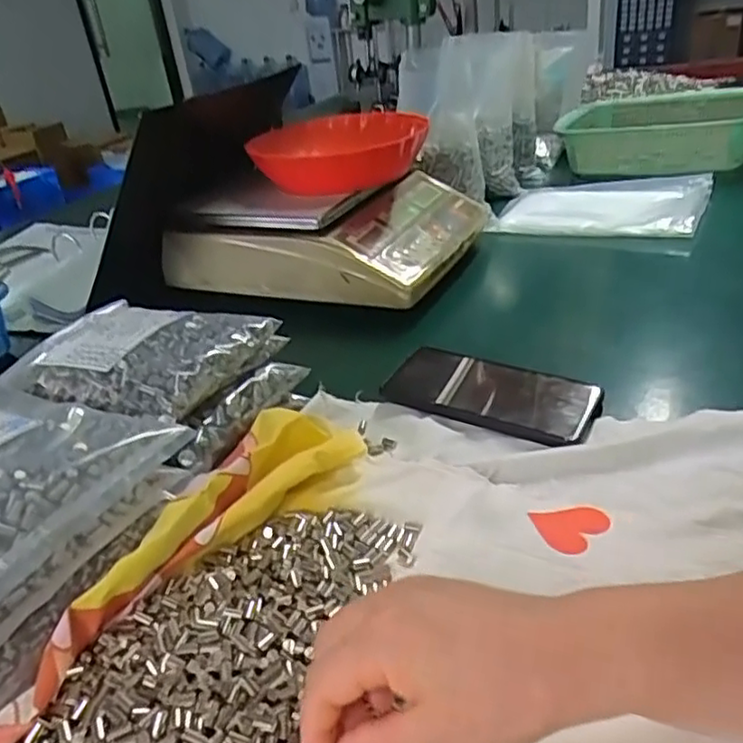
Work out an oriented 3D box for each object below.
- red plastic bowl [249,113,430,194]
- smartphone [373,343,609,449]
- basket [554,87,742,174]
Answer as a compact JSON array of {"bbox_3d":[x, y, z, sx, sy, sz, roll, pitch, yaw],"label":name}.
[{"bbox_3d":[-0.025,-0.257,0.781,0.171,0.055,0.171,-5,31,3],"label":"red plastic bowl"},{"bbox_3d":[0.093,0.014,0.527,0.160,0.016,0.075,14,37,32],"label":"smartphone"},{"bbox_3d":[0.455,-0.376,1.024,0.284,0.101,0.219,15,37,33],"label":"basket"}]

